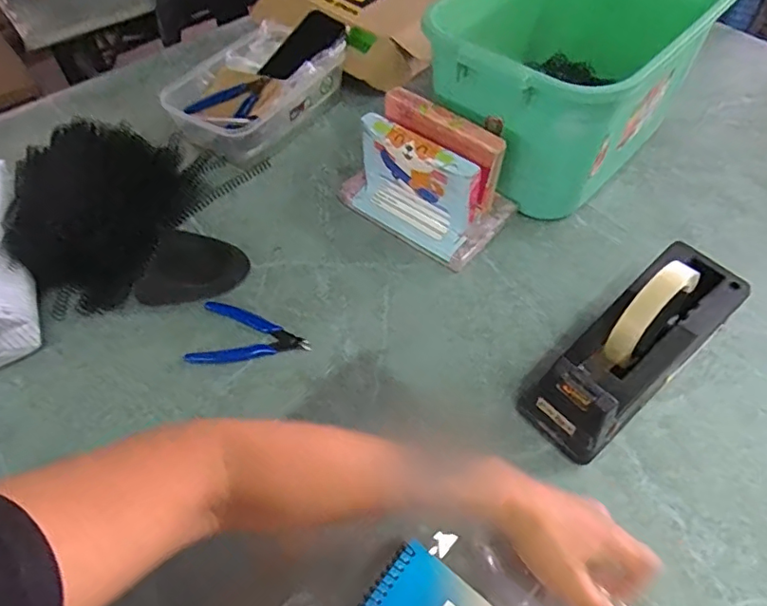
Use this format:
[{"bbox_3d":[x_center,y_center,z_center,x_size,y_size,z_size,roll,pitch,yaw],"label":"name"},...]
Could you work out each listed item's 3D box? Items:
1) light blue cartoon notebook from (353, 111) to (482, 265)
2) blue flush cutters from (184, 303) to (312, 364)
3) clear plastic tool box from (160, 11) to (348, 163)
[{"bbox_3d":[0.031,-0.129,0.601,0.147,0.116,0.026,36,52,24],"label":"light blue cartoon notebook"},{"bbox_3d":[-0.137,0.035,0.563,0.119,0.016,0.068,4,55,5],"label":"blue flush cutters"},{"bbox_3d":[-0.173,-0.309,0.760,0.177,0.072,0.256,27,60,19],"label":"clear plastic tool box"}]

